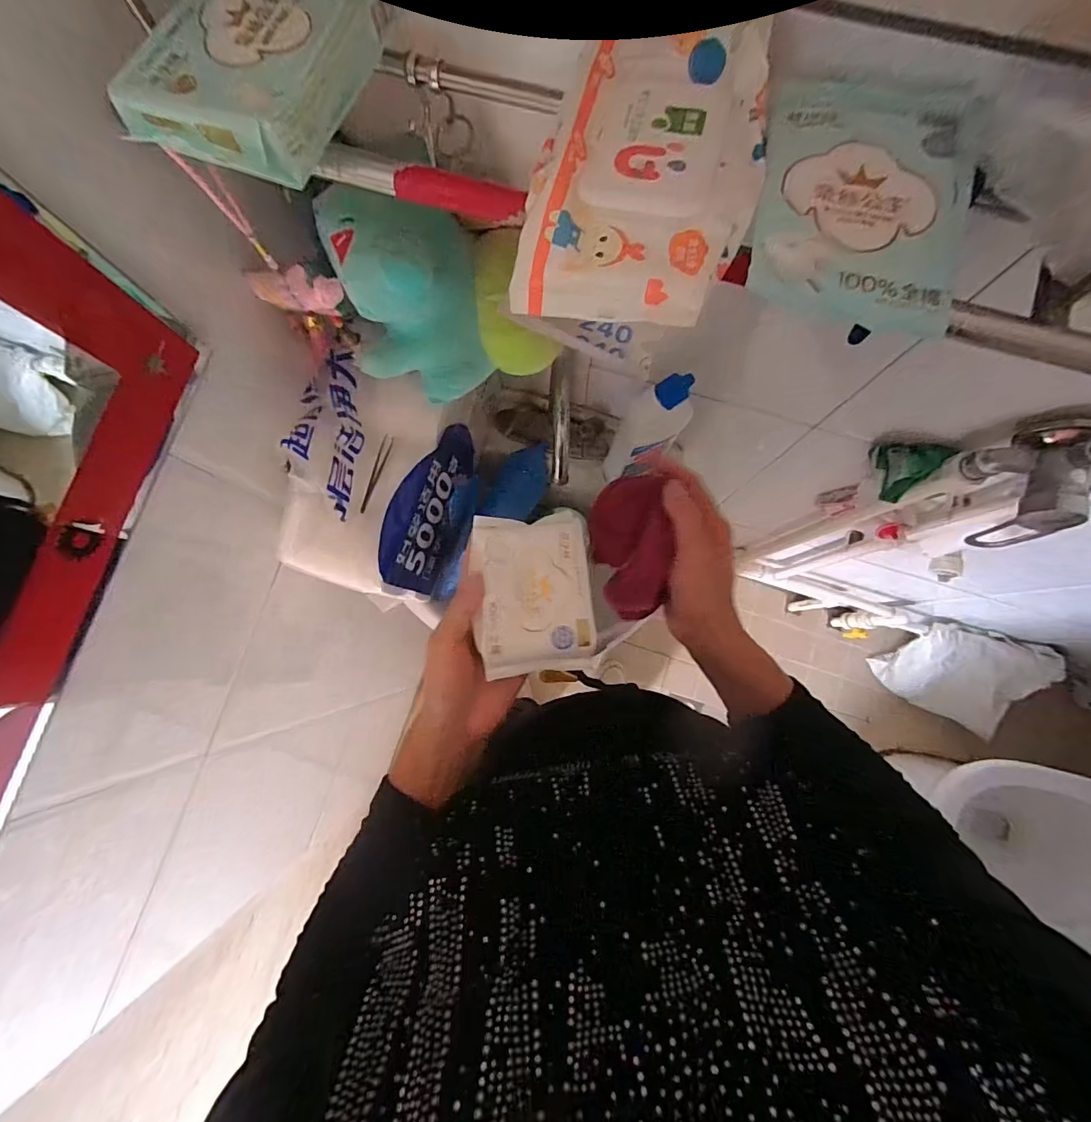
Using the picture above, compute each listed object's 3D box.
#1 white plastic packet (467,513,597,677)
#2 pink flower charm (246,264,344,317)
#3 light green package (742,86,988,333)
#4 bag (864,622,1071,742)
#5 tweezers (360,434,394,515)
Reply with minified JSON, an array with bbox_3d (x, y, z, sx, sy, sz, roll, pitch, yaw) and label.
[{"bbox_3d":[-0.008,0.023,0.378,0.085,0.034,0.125,-5,81,-1],"label":"white plastic packet"},{"bbox_3d":[-0.212,-0.230,0.405,0.080,0.042,0.020,15,81,2],"label":"pink flower charm"},{"bbox_3d":[0.165,-0.191,0.249,0.106,0.012,0.143,12,81,2],"label":"light green package"},{"bbox_3d":[1.129,0.304,1.300,0.340,0.206,0.229,27,82,4],"label":"bag"},{"bbox_3d":[-0.188,-0.096,0.531,0.010,0.011,0.088,19,81,3],"label":"tweezers"}]

